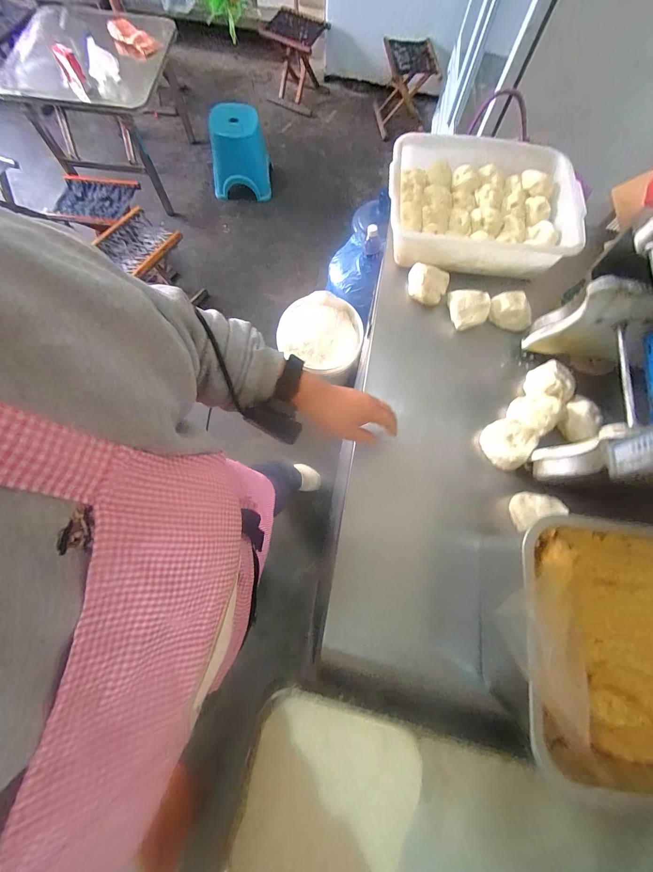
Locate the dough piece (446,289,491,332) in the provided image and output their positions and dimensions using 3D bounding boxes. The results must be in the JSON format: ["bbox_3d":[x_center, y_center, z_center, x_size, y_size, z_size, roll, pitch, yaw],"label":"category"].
[{"bbox_3d":[0.268,-0.241,0.596,0.068,0.042,0.072,-5,74,-4],"label":"dough piece"}]

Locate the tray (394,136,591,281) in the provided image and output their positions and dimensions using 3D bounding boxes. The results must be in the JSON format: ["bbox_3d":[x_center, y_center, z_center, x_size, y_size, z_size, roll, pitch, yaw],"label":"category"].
[{"bbox_3d":[0.301,-0.455,0.625,0.352,0.078,0.269,2,74,-2],"label":"tray"}]

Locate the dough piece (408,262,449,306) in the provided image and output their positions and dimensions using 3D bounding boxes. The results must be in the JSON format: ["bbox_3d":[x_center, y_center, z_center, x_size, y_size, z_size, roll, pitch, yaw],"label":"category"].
[{"bbox_3d":[0.193,-0.294,0.605,0.077,0.040,0.067,26,75,5],"label":"dough piece"}]

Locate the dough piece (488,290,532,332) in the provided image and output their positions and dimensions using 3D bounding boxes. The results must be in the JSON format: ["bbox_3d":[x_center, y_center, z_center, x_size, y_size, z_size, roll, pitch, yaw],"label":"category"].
[{"bbox_3d":[0.349,-0.239,0.600,0.075,0.041,0.065,10,74,1],"label":"dough piece"}]

